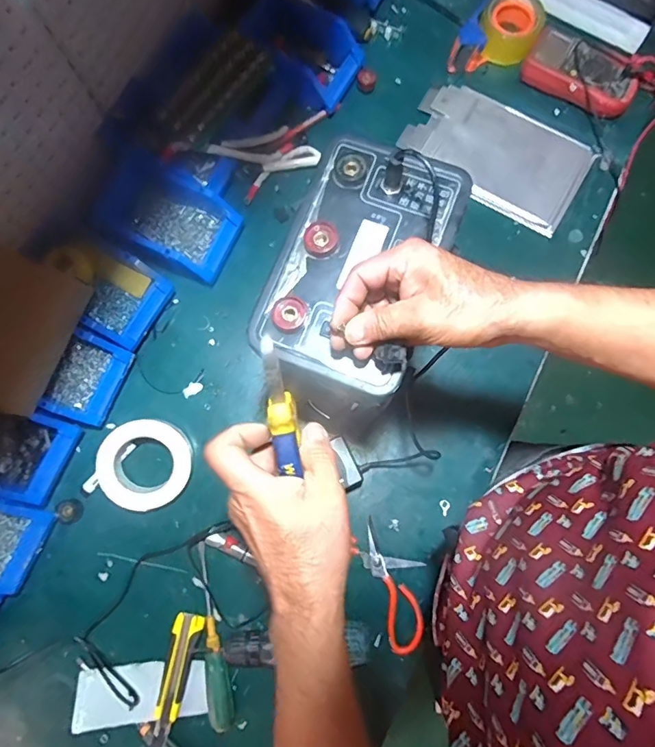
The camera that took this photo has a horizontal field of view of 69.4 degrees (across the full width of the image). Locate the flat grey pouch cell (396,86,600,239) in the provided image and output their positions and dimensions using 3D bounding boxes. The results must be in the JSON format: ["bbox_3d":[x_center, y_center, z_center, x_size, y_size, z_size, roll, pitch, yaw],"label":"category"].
[{"bbox_3d":[0.265,-0.348,0.744,0.281,0.019,0.166,28,81,5],"label":"flat grey pouch cell"}]

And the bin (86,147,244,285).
[{"bbox_3d":[-0.220,-0.216,0.678,0.158,0.088,0.121,25,81,4],"label":"bin"}]

